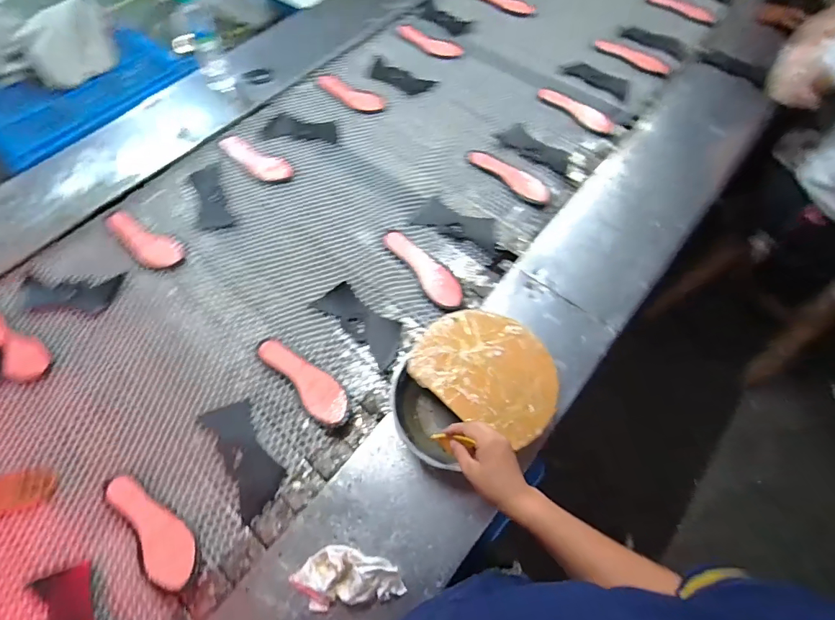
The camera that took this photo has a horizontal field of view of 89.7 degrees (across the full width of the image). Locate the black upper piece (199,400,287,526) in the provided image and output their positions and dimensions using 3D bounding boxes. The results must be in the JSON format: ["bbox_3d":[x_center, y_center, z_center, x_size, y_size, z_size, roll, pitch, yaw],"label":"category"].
[{"bbox_3d":[-0.301,0.251,0.734,0.085,0.009,0.206,-31,66,-14],"label":"black upper piece"}]

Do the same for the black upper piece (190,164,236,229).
[{"bbox_3d":[-0.489,-0.271,0.998,0.069,0.009,0.187,-19,64,-8],"label":"black upper piece"}]

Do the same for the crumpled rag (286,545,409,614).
[{"bbox_3d":[-0.104,0.385,0.610,0.161,0.034,0.079,-10,63,-3],"label":"crumpled rag"}]

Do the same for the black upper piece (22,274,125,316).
[{"bbox_3d":[-0.733,-0.031,0.884,0.198,0.006,0.090,-1,57,-3],"label":"black upper piece"}]

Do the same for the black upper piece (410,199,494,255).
[{"bbox_3d":[0.094,-0.201,0.960,0.202,0.015,0.090,23,66,13],"label":"black upper piece"}]

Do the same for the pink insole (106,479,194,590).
[{"bbox_3d":[-0.424,0.346,0.675,0.068,0.018,0.209,-41,69,-18],"label":"pink insole"}]

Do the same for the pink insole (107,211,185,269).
[{"bbox_3d":[-0.624,-0.156,0.948,0.218,0.009,0.077,28,67,15],"label":"pink insole"}]

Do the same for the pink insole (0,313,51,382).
[{"bbox_3d":[-0.809,0.063,0.827,0.225,0.005,0.073,32,68,17],"label":"pink insole"}]

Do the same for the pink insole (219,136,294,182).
[{"bbox_3d":[-0.412,-0.387,1.073,0.207,0.024,0.081,31,66,15],"label":"pink insole"}]

